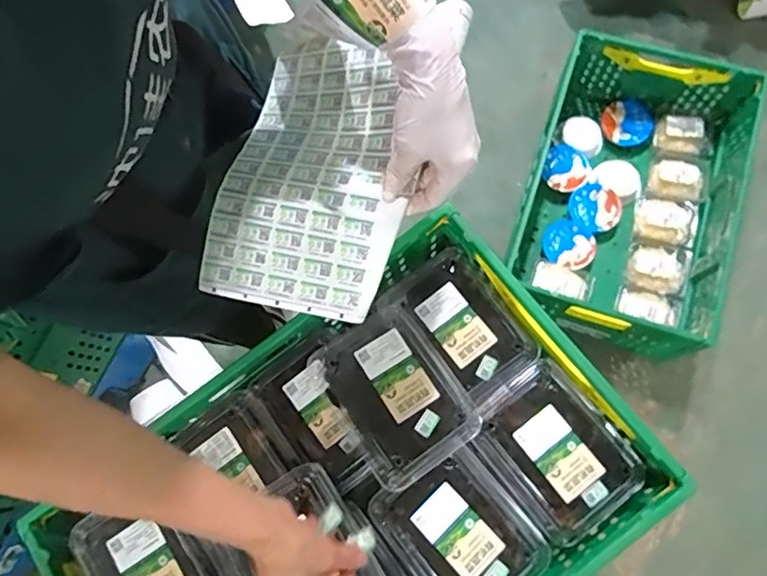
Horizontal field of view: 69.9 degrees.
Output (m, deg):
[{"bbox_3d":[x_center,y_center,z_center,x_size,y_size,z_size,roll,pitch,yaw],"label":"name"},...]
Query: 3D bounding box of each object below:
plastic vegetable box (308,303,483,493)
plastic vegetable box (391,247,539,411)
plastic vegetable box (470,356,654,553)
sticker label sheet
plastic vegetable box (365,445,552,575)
[{"bbox_3d":[0.011,0.119,0.617,0.129,0.051,0.180,-34,76,-5],"label":"plastic vegetable box"},{"bbox_3d":[0.094,0.051,0.681,0.125,0.084,0.179,-37,76,-6],"label":"plastic vegetable box"},{"bbox_3d":[0.193,0.186,0.629,0.138,0.049,0.180,-37,76,-6],"label":"plastic vegetable box"},{"bbox_3d":[-0.059,-0.100,0.476,0.152,0.043,0.238,12,76,3],"label":"sticker label sheet"},{"bbox_3d":[0.085,0.269,0.614,0.143,0.044,0.171,-40,76,-6],"label":"plastic vegetable box"}]

